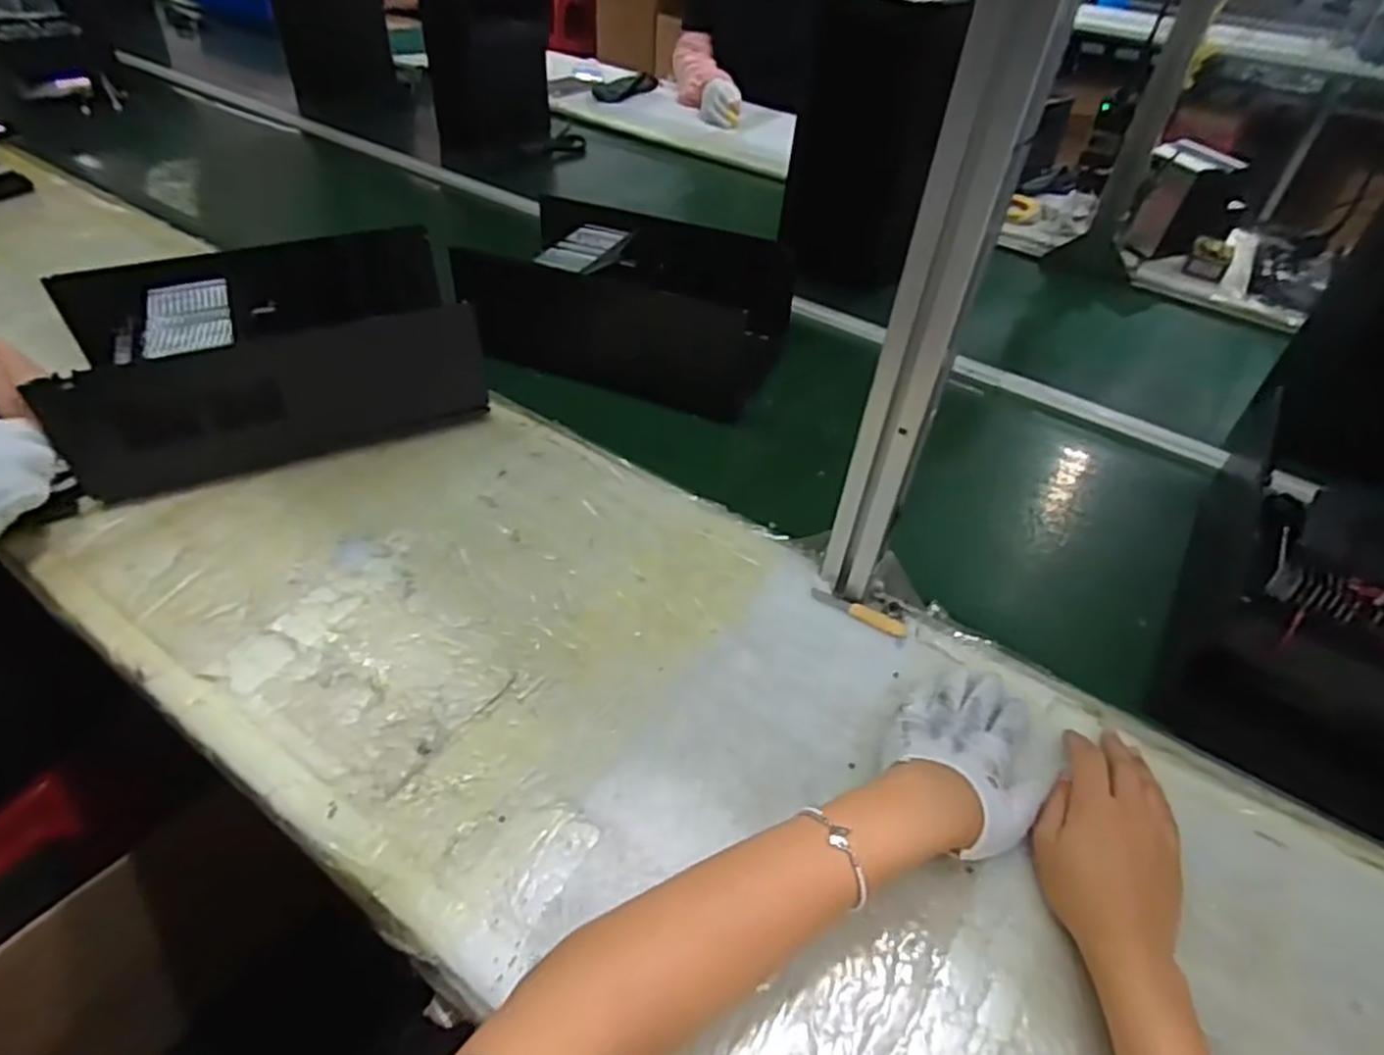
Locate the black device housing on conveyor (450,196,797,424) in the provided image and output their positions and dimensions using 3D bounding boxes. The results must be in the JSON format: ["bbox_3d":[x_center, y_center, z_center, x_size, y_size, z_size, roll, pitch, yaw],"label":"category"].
[{"bbox_3d":[-0.072,-0.272,0.888,0.338,0.112,0.219,18,45,13],"label":"black device housing on conveyor"}]

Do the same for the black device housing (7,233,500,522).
[{"bbox_3d":[-0.412,-0.164,0.738,0.355,0.138,0.213,-18,48,-22],"label":"black device housing"}]

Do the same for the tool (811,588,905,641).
[{"bbox_3d":[0.137,0.070,0.618,0.081,0.011,0.013,24,47,19],"label":"tool"}]

